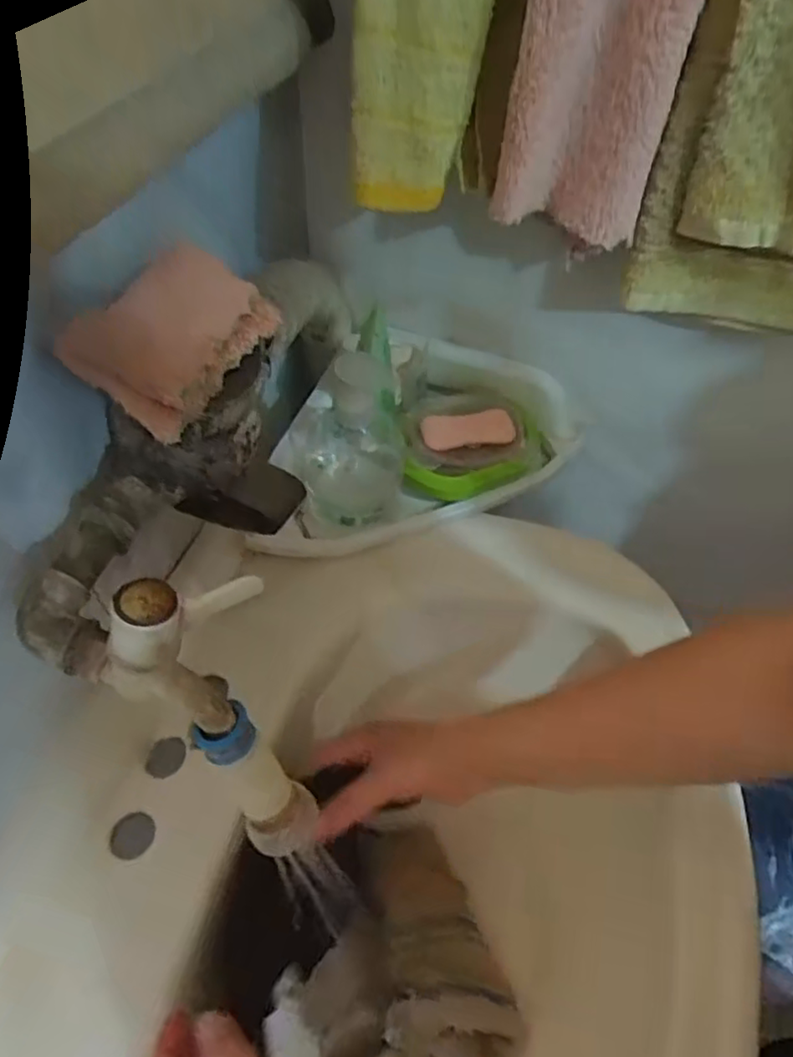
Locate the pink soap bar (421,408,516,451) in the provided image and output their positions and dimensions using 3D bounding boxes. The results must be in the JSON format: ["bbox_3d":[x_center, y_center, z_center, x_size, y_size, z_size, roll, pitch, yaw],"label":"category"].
[{"bbox_3d":[0.063,-0.088,0.579,0.080,0.012,0.032,-5,53,-7],"label":"pink soap bar"}]

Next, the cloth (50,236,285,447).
[{"bbox_3d":[-0.110,-0.102,0.334,0.067,0.025,0.097,39,59,-8],"label":"cloth"}]

